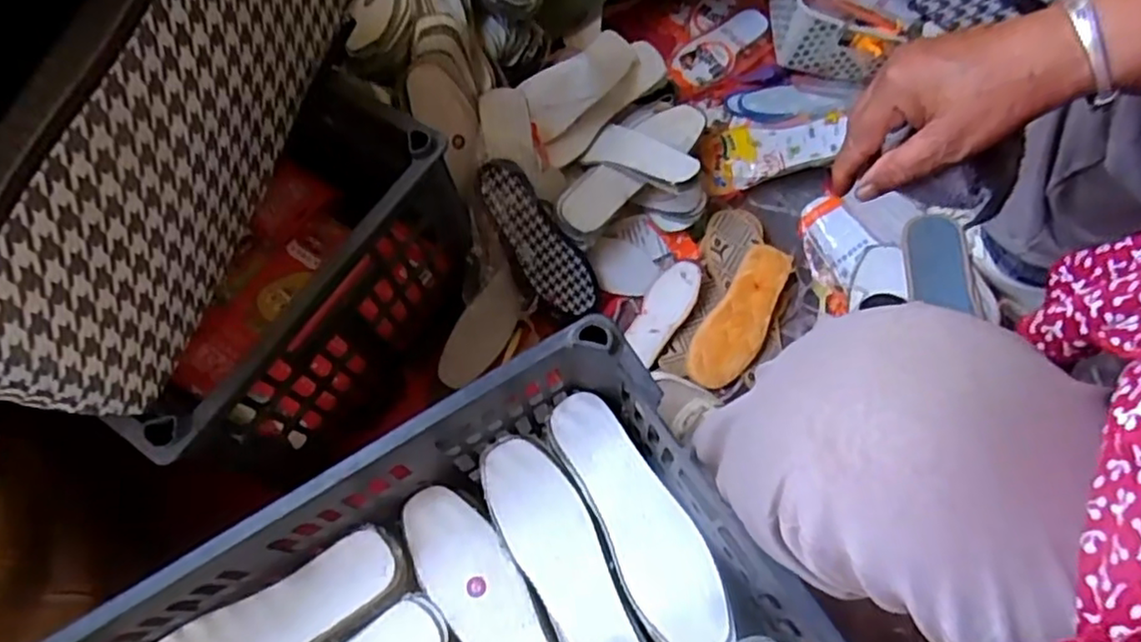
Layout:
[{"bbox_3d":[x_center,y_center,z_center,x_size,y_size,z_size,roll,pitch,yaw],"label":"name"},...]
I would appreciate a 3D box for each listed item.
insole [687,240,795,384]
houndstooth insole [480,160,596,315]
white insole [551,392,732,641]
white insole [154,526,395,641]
[{"bbox_3d":[0.196,-0.006,0.746,0.063,0.025,0.180,31,72,12],"label":"insole"},{"bbox_3d":[-0.035,-0.091,0.735,0.065,0.009,0.194,-39,111,-12],"label":"houndstooth insole"},{"bbox_3d":[0.056,0.155,0.522,0.068,0.014,0.214,-25,69,-7],"label":"white insole"},{"bbox_3d":[-0.237,0.238,0.496,0.215,0.026,0.065,-28,71,-10],"label":"white insole"}]

